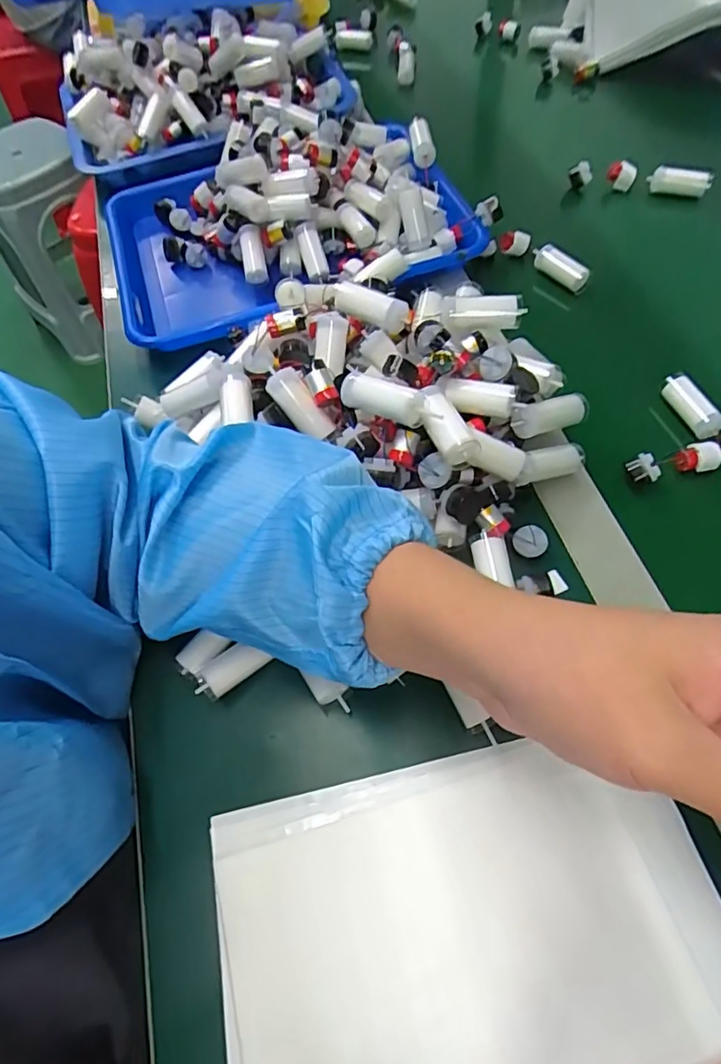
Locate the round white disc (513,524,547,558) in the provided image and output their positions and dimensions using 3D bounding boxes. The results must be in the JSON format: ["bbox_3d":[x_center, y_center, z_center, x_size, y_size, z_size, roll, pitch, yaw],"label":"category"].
[{"bbox_3d":[0.109,0.006,0.355,0.021,0.006,0.020,-2,61,4],"label":"round white disc"}]

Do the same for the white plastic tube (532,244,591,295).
[{"bbox_3d":[0.181,-0.240,0.501,0.019,0.026,0.056,-34,64,-13],"label":"white plastic tube"}]

